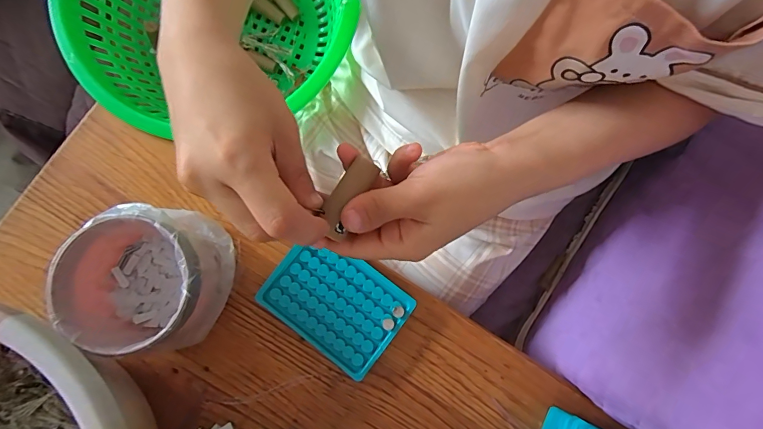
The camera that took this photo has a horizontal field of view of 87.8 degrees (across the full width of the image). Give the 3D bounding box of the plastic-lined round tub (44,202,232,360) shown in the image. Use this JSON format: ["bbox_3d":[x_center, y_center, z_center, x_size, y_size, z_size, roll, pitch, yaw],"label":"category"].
[{"bbox_3d":[-0.213,0.057,0.367,0.119,0.081,0.126,0,80,0],"label":"plastic-lined round tub"}]

